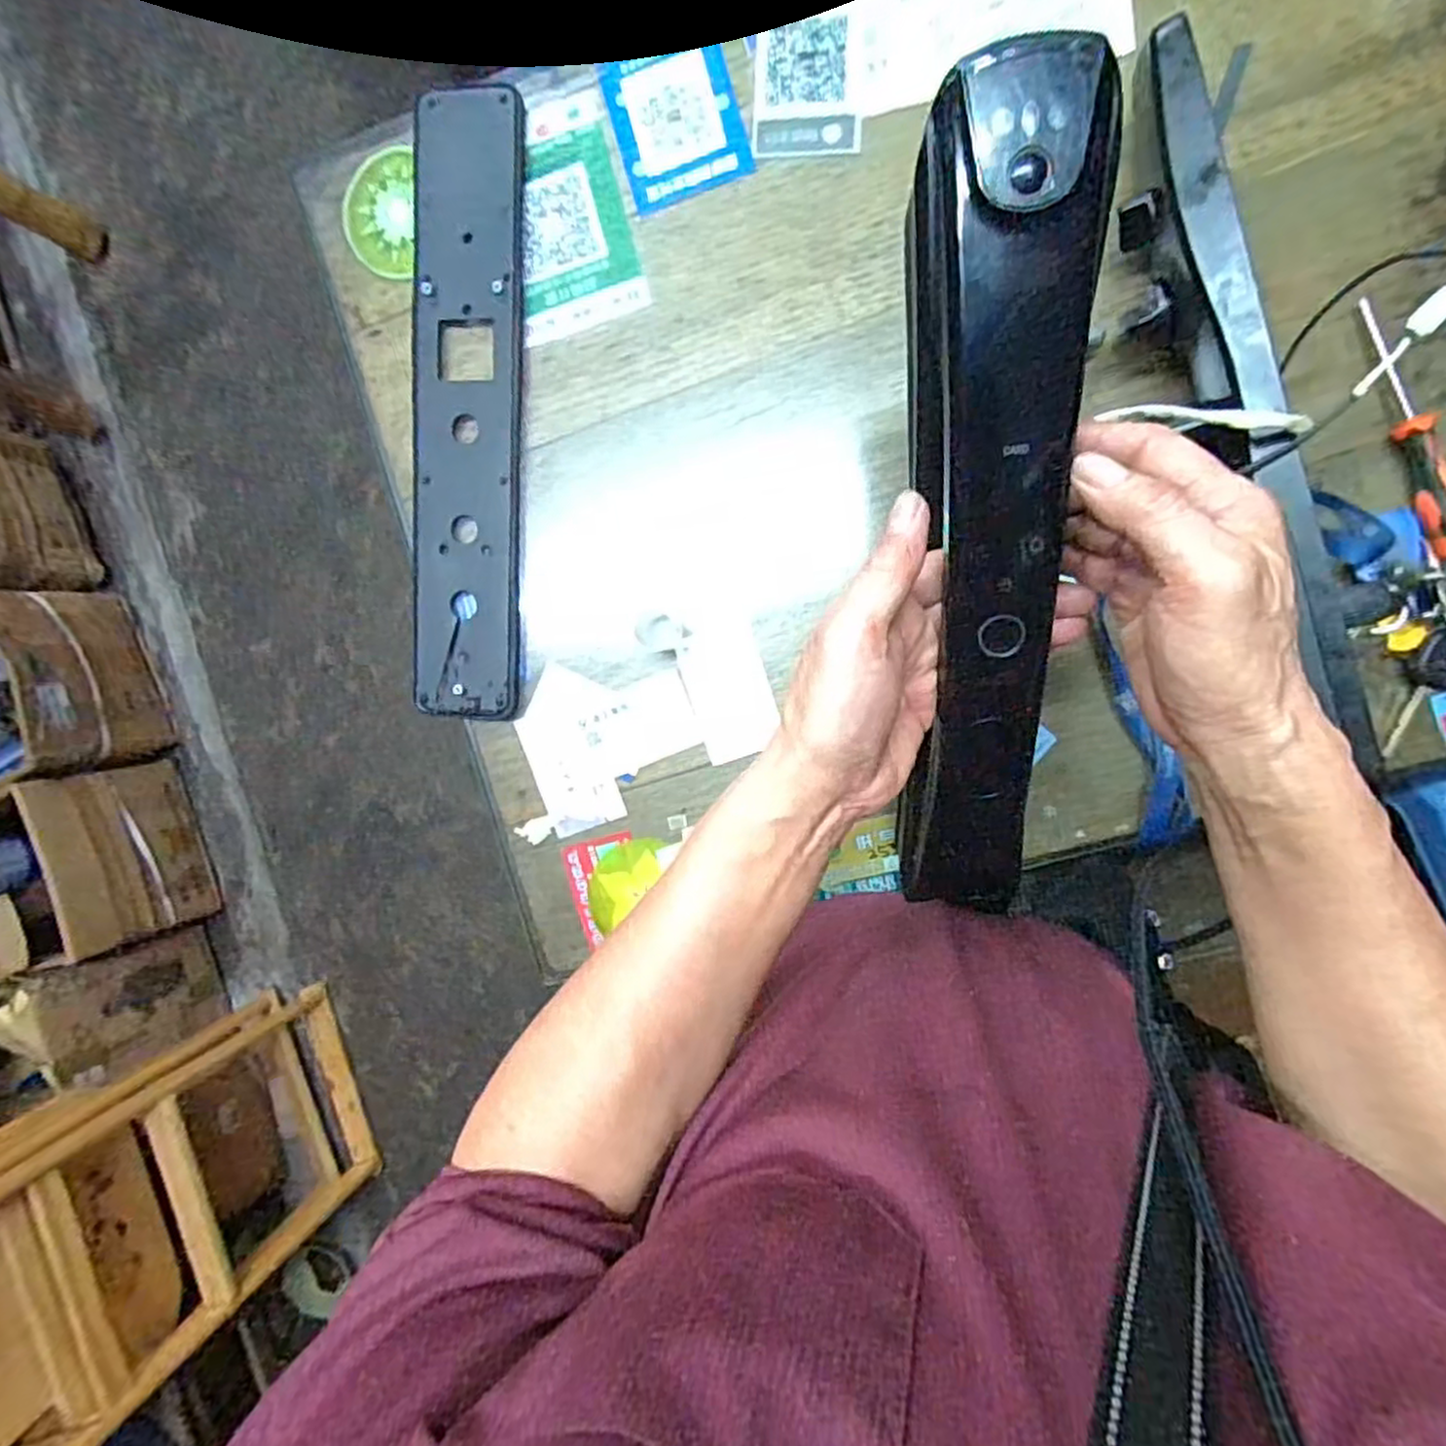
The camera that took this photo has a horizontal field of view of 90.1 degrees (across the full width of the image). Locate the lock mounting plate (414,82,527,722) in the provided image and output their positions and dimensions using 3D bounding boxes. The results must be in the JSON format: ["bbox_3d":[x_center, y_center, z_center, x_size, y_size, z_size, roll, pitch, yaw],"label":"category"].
[{"bbox_3d":[-0.176,-0.215,0.498,0.077,0.015,0.418,2,94,8],"label":"lock mounting plate"}]

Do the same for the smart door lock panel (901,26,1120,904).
[{"bbox_3d":[0.113,-0.078,0.307,0.065,0.025,0.318,-2,114,8],"label":"smart door lock panel"}]

